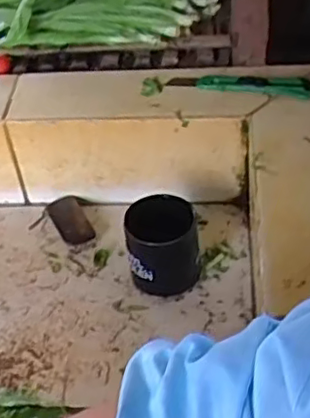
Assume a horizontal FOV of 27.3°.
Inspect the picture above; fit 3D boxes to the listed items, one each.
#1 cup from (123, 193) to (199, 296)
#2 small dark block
[{"bbox_3d":[0.008,0.044,0.760,0.081,0.099,0.087,-3,41,3],"label":"cup"},{"bbox_3d":[-0.115,0.015,0.860,0.043,0.012,0.099,-20,43,-16],"label":"small dark block"}]

